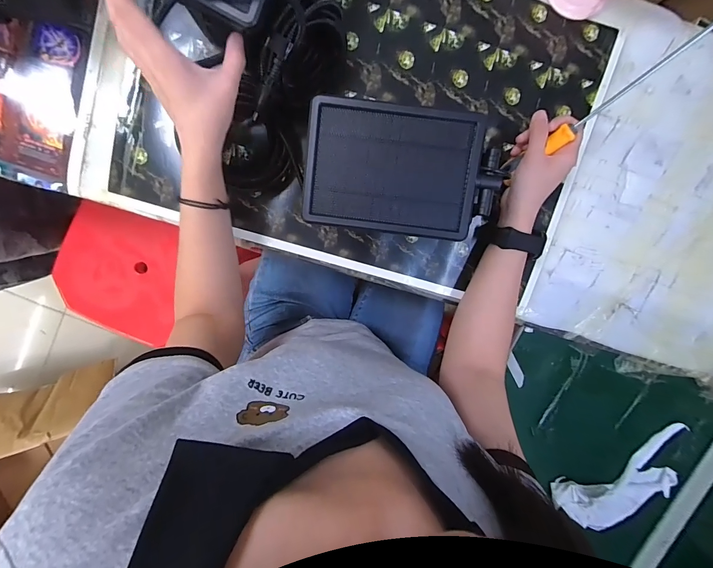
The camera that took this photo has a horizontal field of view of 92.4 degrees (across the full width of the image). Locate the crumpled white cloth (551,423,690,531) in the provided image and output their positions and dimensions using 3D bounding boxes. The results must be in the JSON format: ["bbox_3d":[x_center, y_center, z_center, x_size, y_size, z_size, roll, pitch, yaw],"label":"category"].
[{"bbox_3d":[0.436,0.322,0.552,0.222,0.026,0.101,-27,100,-2],"label":"crumpled white cloth"}]

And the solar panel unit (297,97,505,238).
[{"bbox_3d":[0.044,-0.109,0.327,0.180,0.025,0.117,7,97,-7],"label":"solar panel unit"}]

